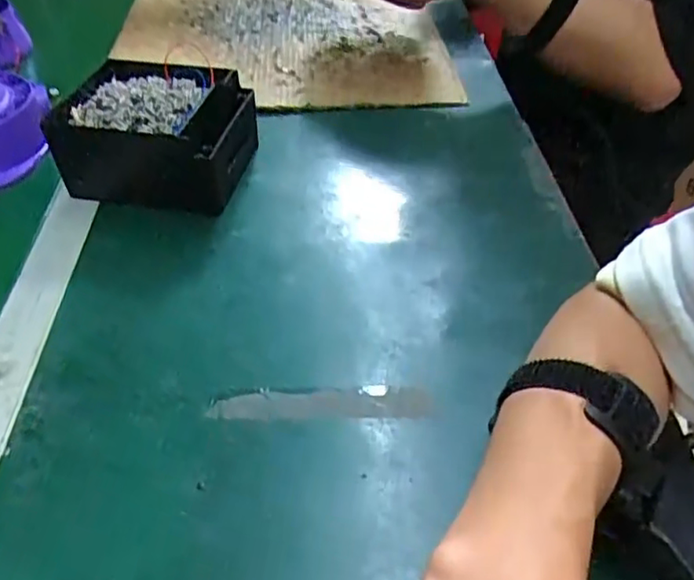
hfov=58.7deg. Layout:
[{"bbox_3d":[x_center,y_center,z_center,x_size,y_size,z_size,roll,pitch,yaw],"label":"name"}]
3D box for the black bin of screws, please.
[{"bbox_3d":[-0.168,-0.146,0.563,0.155,0.070,0.142,3,43,4],"label":"black bin of screws"}]

